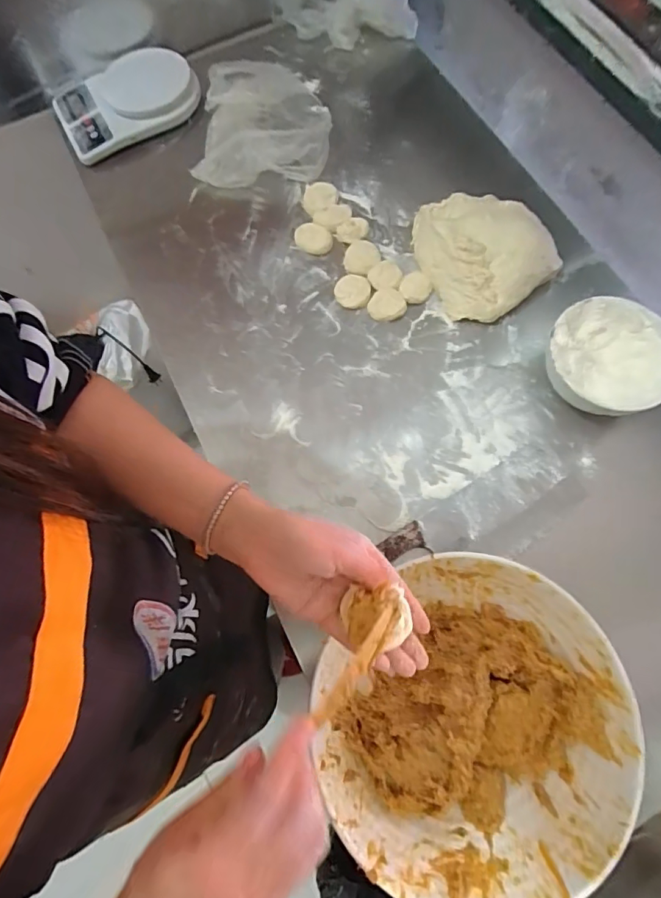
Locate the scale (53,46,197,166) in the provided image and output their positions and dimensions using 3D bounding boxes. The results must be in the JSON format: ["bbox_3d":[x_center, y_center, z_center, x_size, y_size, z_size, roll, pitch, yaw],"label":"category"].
[{"bbox_3d":[-0.323,-0.556,0.750,0.221,0.030,0.152,-27,73,-6],"label":"scale"}]

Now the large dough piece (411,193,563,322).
[{"bbox_3d":[0.192,-0.271,0.628,0.156,0.063,0.192,-36,74,-9],"label":"large dough piece"}]

